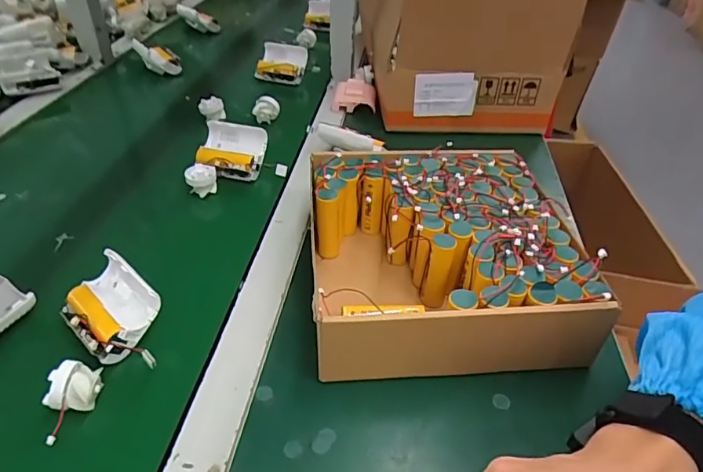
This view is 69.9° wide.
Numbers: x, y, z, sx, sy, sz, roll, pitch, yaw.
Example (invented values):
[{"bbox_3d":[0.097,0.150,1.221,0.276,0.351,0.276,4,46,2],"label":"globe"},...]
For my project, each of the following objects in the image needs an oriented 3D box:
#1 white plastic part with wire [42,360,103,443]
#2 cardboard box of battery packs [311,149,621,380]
[{"bbox_3d":[-0.206,0.120,0.360,0.029,0.028,0.056,10,39,10],"label":"white plastic part with wire"},{"bbox_3d":[0.077,0.010,0.471,0.218,0.077,0.233,-2,39,-5],"label":"cardboard box of battery packs"}]

